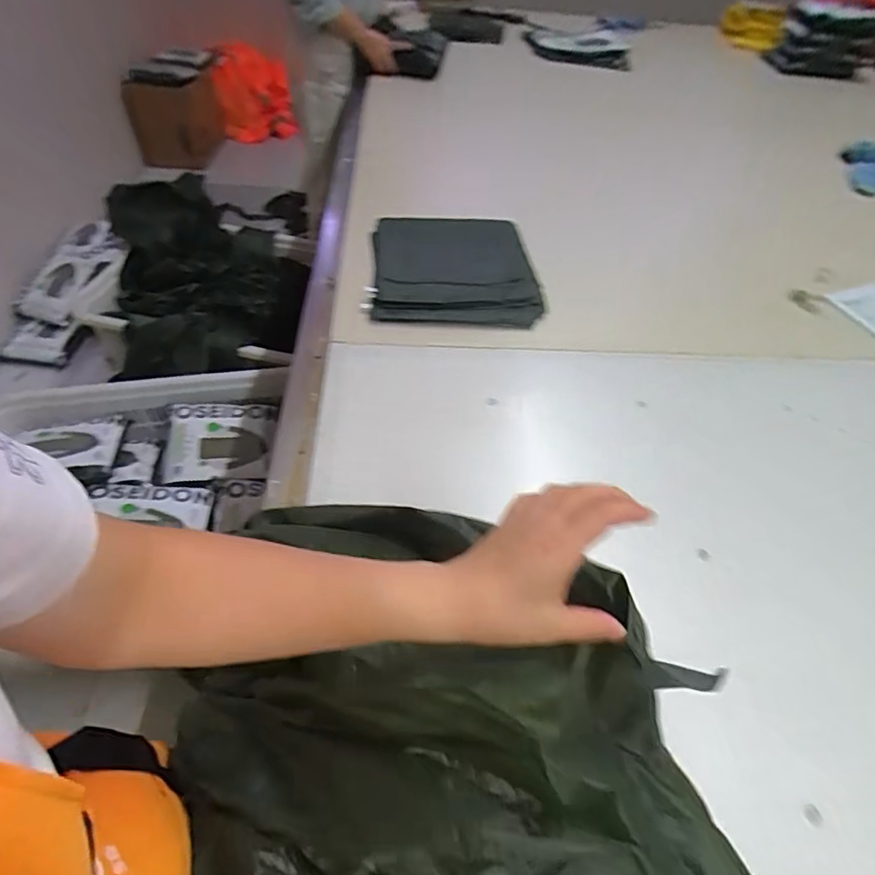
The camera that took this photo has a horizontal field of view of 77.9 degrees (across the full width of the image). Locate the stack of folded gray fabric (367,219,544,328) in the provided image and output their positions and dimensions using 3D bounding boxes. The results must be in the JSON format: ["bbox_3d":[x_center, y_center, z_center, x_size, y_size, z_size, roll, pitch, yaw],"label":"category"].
[{"bbox_3d":[0.031,-0.318,0.992,0.301,0.052,0.363,1,43,1],"label":"stack of folded gray fabric"}]

